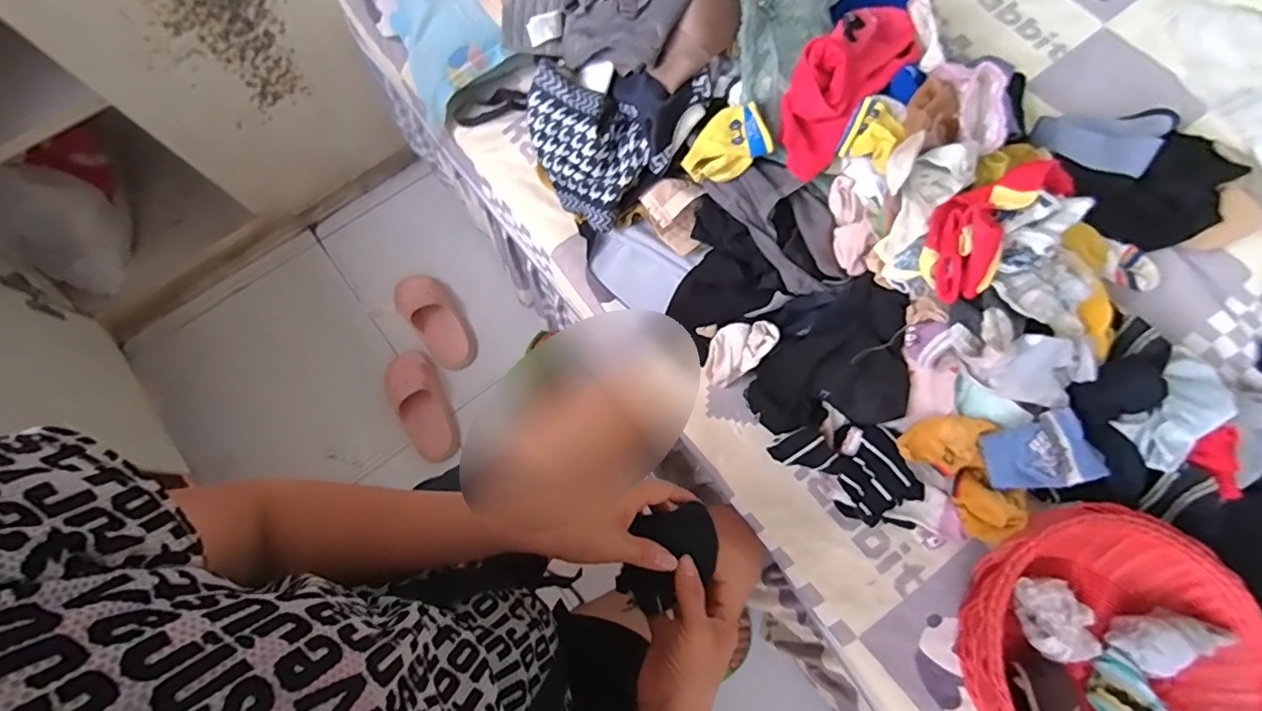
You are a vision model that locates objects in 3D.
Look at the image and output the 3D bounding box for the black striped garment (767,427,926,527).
[{"bbox_3d":[0.235,0.113,0.595,0.144,0.056,0.086,37,76,11],"label":"black striped garment"}]

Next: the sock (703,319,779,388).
[{"bbox_3d":[0.122,-0.007,0.647,0.095,0.024,0.054,-41,79,15],"label":"sock"}]

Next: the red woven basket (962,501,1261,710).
[{"bbox_3d":[0.451,0.301,0.557,0.269,0.133,0.273,0,72,0],"label":"red woven basket"}]

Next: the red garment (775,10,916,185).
[{"bbox_3d":[0.230,-0.297,0.583,0.081,0.065,0.233,39,76,11],"label":"red garment"}]

